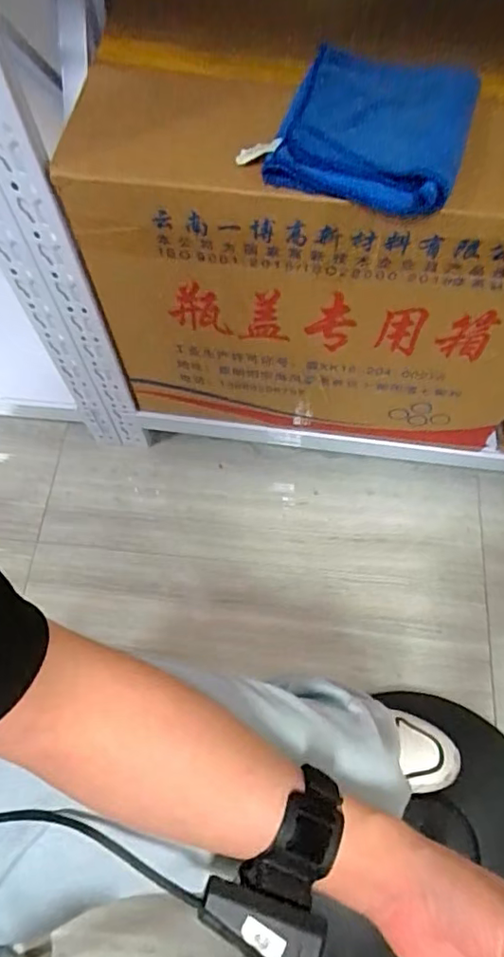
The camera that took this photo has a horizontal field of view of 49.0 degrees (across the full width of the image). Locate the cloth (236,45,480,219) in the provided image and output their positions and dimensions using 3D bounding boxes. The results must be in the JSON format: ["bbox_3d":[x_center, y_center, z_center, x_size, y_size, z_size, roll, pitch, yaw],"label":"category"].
[{"bbox_3d":[0.110,-0.335,0.523,0.179,0.055,0.152,21,68,10],"label":"cloth"}]

